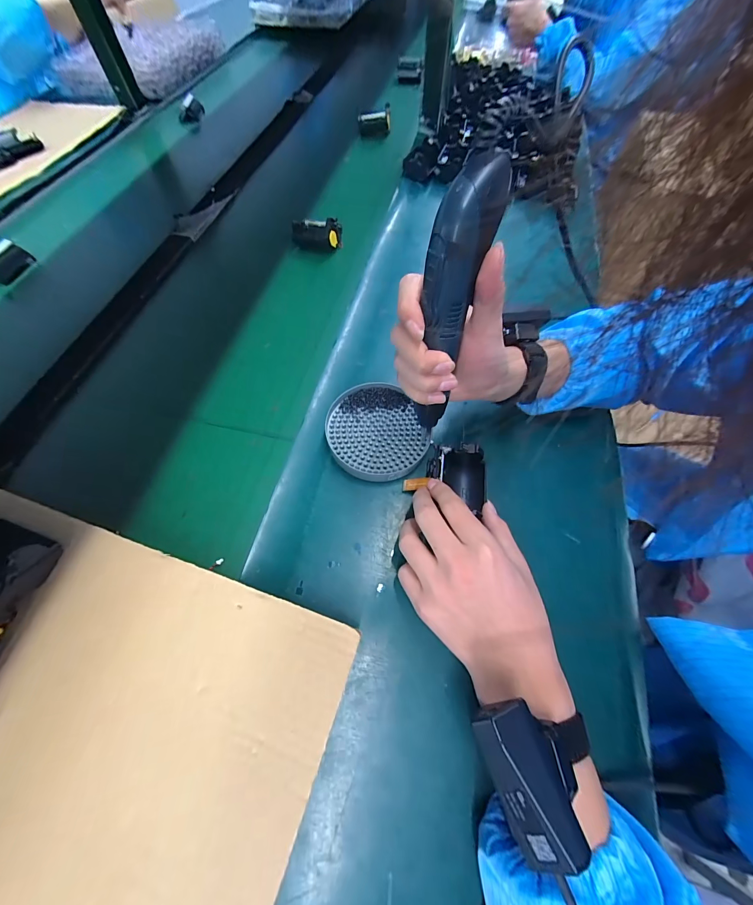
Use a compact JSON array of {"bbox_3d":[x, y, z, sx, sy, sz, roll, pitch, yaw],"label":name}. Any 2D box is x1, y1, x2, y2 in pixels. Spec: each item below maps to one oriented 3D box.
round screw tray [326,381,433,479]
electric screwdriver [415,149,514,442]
[{"bbox_3d":[-0.002,-0.023,0.371,0.103,0.015,0.111,1,61,-1],"label":"round screw tray"},{"bbox_3d":[0.050,-0.097,0.246,0.037,0.181,0.031,15,41,9],"label":"electric screwdriver"}]

